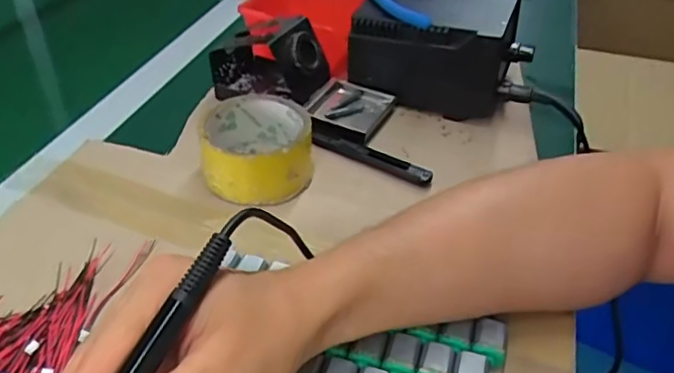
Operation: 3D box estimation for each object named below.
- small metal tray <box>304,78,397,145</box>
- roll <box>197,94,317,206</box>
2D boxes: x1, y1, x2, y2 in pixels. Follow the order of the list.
[{"bbox_3d":[0.011,-0.074,0.527,0.070,0.016,0.068,19,43,20],"label":"small metal tray"},{"bbox_3d":[-0.064,-0.029,0.454,0.084,0.058,0.087,1,40,-1],"label":"roll"}]

